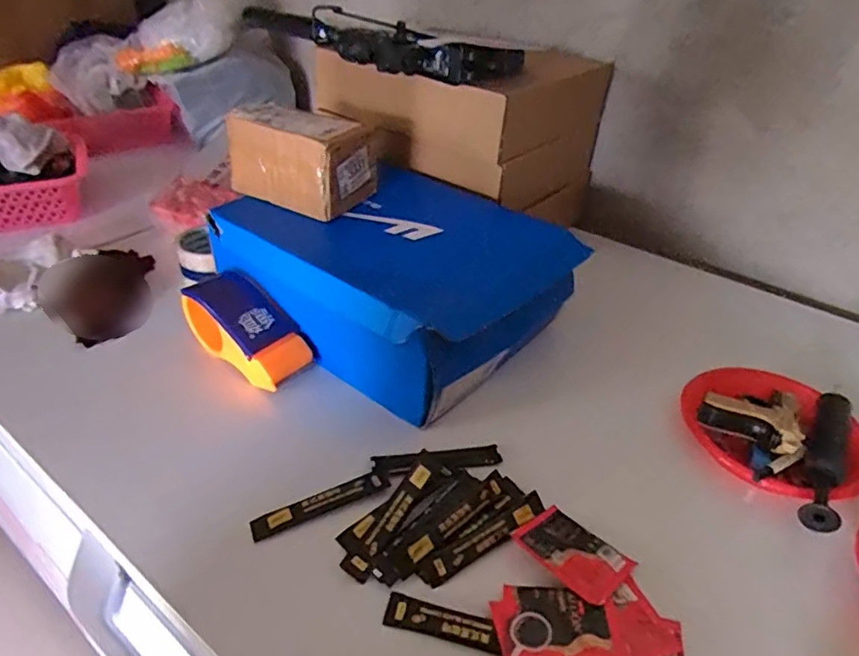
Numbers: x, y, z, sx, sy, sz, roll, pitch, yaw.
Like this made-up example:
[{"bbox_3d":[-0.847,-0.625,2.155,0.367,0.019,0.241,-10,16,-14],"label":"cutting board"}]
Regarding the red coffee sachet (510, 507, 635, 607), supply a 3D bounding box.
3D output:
[{"bbox_3d":[0.110,0.172,0.448,0.079,0.009,0.056,31,45,34],"label":"red coffee sachet"}]

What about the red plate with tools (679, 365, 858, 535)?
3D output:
[{"bbox_3d":[0.323,0.093,0.542,0.151,0.055,0.160,2,36,-1],"label":"red plate with tools"}]

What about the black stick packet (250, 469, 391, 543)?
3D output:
[{"bbox_3d":[-0.090,0.146,0.483,0.114,0.012,0.022,-14,39,-21],"label":"black stick packet"}]

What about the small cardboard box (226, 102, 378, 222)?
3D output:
[{"bbox_3d":[-0.144,-0.197,0.675,0.143,0.099,0.114,24,41,27],"label":"small cardboard box"}]

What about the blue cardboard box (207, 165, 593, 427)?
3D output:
[{"bbox_3d":[-0.040,-0.068,0.665,0.356,0.113,0.262,27,43,30],"label":"blue cardboard box"}]

